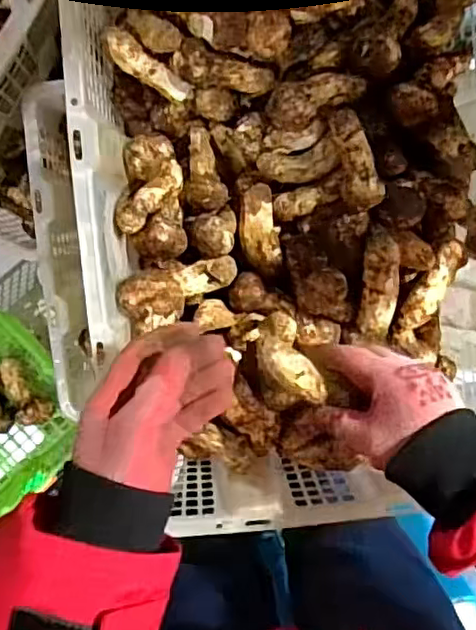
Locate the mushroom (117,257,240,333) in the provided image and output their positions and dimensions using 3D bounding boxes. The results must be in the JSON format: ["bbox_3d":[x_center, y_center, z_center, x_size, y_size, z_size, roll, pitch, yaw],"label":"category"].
[{"bbox_3d":[-0.052,-0.024,0.549,0.108,0.035,0.047,-25,98,-34],"label":"mushroom"}]

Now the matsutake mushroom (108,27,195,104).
[{"bbox_3d":[-0.074,-0.206,0.518,0.082,0.018,0.024,31,93,-24],"label":"matsutake mushroom"}]

